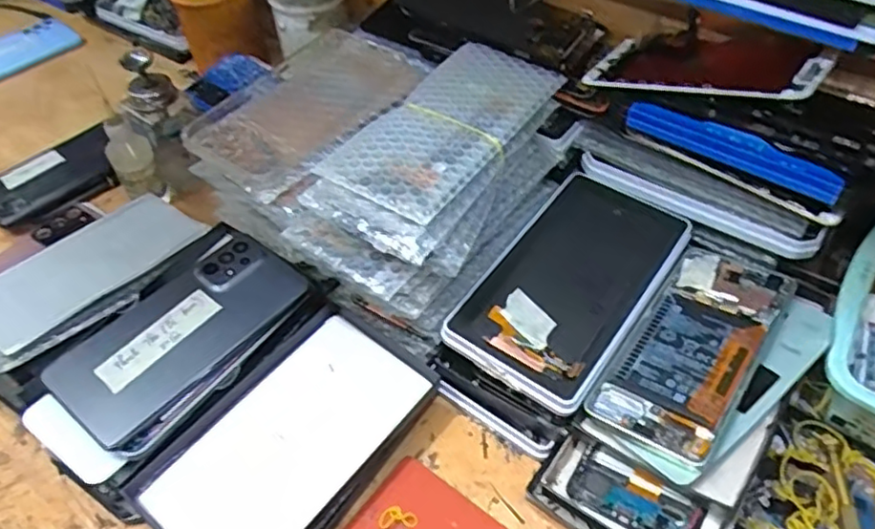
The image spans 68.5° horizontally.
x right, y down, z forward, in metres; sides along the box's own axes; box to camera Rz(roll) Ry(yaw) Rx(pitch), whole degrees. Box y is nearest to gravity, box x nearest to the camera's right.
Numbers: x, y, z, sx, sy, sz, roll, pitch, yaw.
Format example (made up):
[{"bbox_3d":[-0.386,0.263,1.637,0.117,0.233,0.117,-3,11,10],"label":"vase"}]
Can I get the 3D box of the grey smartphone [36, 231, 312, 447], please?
[{"bbox_3d":[-0.164,0.041,0.416,0.070,0.008,0.156,40,58,13],"label":"grey smartphone"}]

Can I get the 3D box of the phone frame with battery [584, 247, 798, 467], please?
[{"bbox_3d":[0.164,0.047,0.405,0.071,0.010,0.160,30,56,25],"label":"phone frame with battery"}]

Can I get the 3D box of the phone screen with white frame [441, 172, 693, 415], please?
[{"bbox_3d":[0.093,0.008,0.437,0.099,0.012,0.177,29,56,24],"label":"phone screen with white frame"}]

